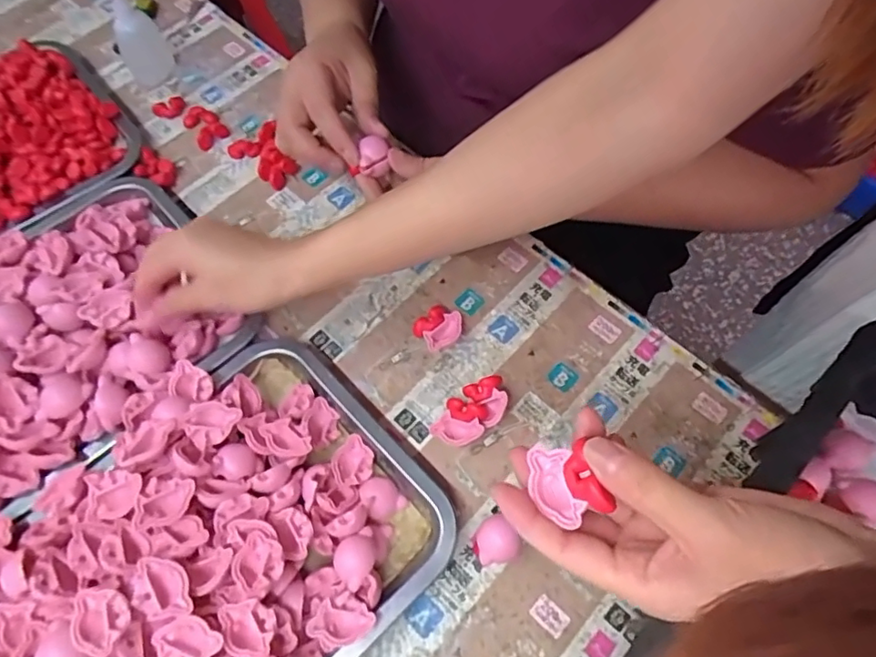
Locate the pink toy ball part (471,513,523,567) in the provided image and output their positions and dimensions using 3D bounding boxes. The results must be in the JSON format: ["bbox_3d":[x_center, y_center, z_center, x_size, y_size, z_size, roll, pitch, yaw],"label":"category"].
[{"bbox_3d":[0.038,0.138,0.373,0.026,0.028,0.028,-16,65,-7],"label":"pink toy ball part"}]

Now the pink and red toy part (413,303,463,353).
[{"bbox_3d":[0.002,0.000,0.443,0.035,0.016,0.033,0,64,0],"label":"pink and red toy part"}]

